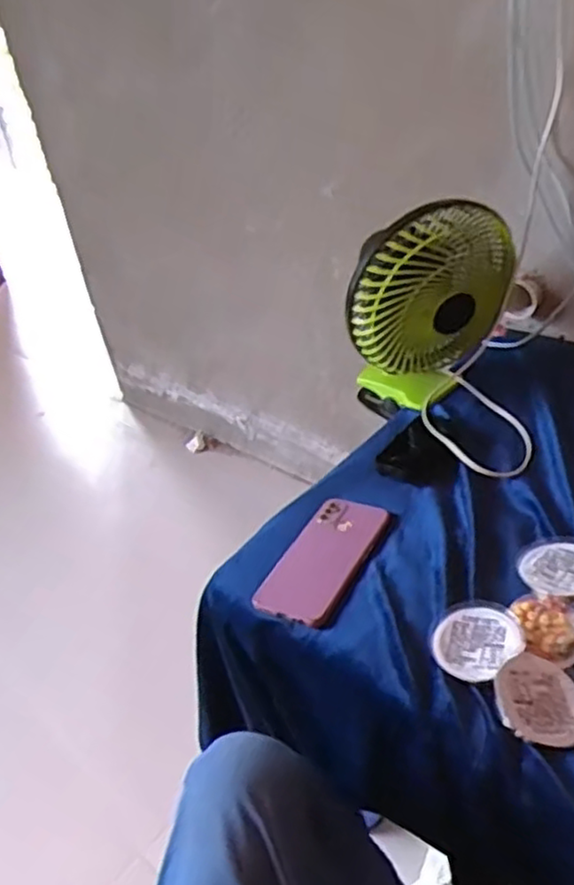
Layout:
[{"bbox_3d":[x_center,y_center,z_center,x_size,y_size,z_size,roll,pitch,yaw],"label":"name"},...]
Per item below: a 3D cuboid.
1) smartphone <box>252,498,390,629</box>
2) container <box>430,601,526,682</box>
[{"bbox_3d":[0.038,0.114,0.707,0.081,0.012,0.160,15,41,27],"label":"smartphone"},{"bbox_3d":[0.152,0.158,0.574,0.069,0.018,0.065,-4,36,3],"label":"container"}]

